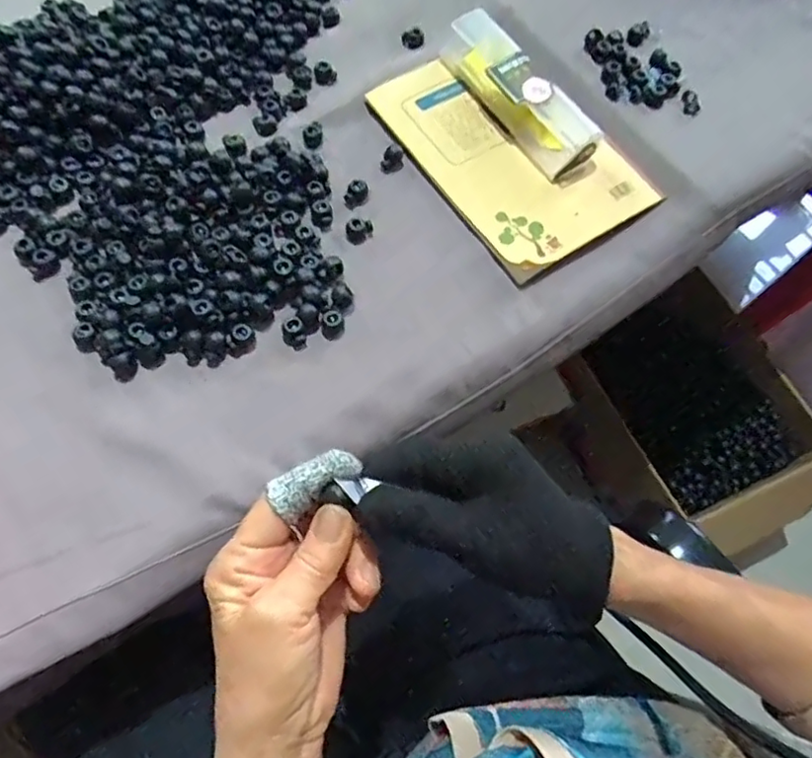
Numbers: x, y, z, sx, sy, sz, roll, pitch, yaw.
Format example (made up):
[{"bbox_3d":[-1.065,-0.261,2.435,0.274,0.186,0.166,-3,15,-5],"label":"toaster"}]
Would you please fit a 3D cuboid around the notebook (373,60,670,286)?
[{"bbox_3d":[0.079,-0.180,0.471,0.133,0.010,0.206,-30,71,-16],"label":"notebook"}]

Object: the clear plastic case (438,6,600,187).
[{"bbox_3d":[0.087,-0.221,0.468,0.043,0.034,0.158,-29,71,-16],"label":"clear plastic case"}]

